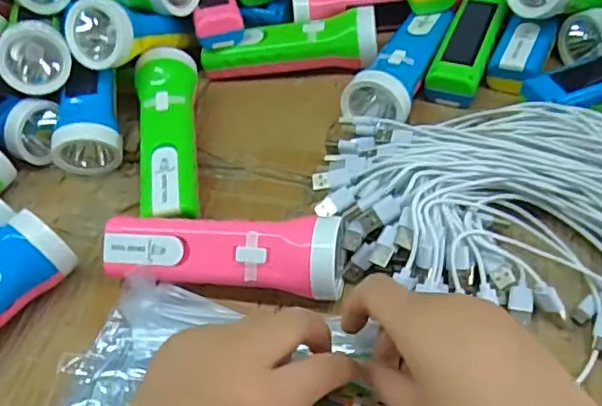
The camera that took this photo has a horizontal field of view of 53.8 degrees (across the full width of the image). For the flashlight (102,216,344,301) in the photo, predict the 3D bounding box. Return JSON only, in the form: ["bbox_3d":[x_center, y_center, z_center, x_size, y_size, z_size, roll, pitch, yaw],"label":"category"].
[{"bbox_3d":[-0.051,0.035,0.391,0.155,0.058,0.046,6,50,10],"label":"flashlight"}]

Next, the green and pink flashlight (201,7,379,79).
[{"bbox_3d":[-0.010,-0.141,0.529,0.155,0.048,0.044,2,49,7],"label":"green and pink flashlight"}]

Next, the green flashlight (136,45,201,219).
[{"bbox_3d":[-0.103,-0.050,0.464,0.049,0.050,0.161,-9,49,-3],"label":"green flashlight"}]

